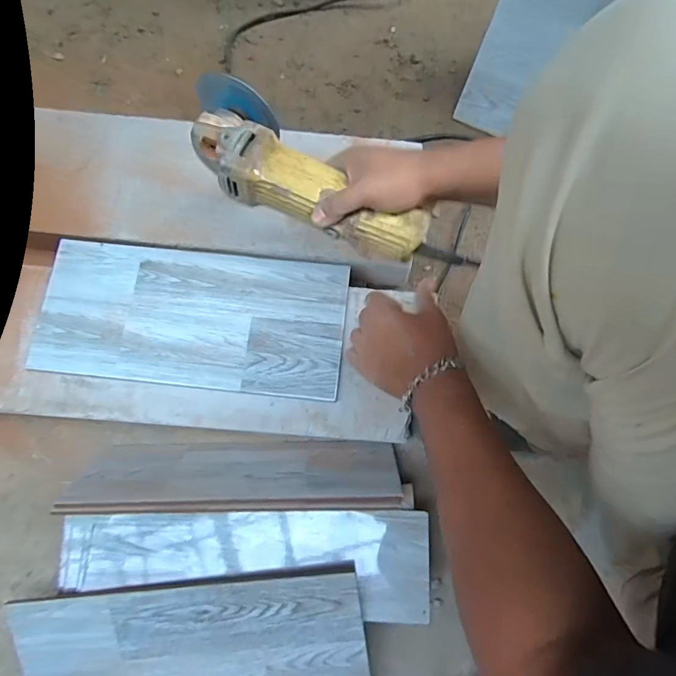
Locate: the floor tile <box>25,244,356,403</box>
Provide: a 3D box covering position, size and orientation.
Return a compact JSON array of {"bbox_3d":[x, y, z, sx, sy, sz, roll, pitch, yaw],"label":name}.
[{"bbox_3d":[-0.191,-0.029,0.570,0.393,0.008,0.177,6,76,3],"label":"floor tile"}]

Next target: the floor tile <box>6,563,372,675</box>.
[{"bbox_3d":[-0.171,0.358,0.496,0.401,0.015,0.171,-6,100,4],"label":"floor tile"}]

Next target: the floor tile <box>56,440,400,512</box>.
[{"bbox_3d":[-0.124,0.166,0.546,0.389,0.126,0.014,-2,110,1],"label":"floor tile"}]

